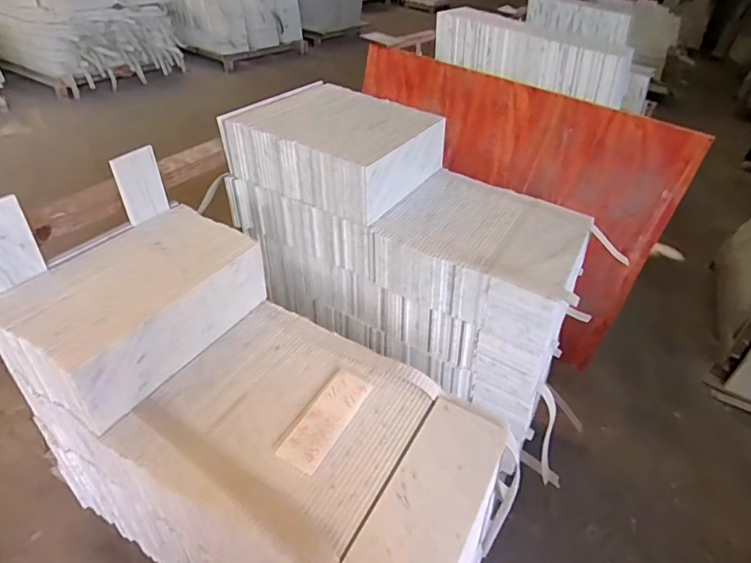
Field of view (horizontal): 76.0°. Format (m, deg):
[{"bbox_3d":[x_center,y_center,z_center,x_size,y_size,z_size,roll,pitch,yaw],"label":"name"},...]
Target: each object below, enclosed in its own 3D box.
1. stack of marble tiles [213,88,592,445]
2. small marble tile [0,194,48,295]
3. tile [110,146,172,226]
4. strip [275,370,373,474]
[{"bbox_3d":[0.097,-0.125,1.374,0.949,0.555,0.419,23,41,20],"label":"stack of marble tiles"},{"bbox_3d":[-0.650,-0.062,0.838,0.012,0.157,0.102,18,38,22],"label":"small marble tile"},{"bbox_3d":[-0.507,-0.209,1.046,0.016,0.152,0.097,23,41,32],"label":"tile"},{"bbox_3d":[-0.090,0.254,0.914,0.079,0.018,0.228,21,41,19],"label":"strip"}]

